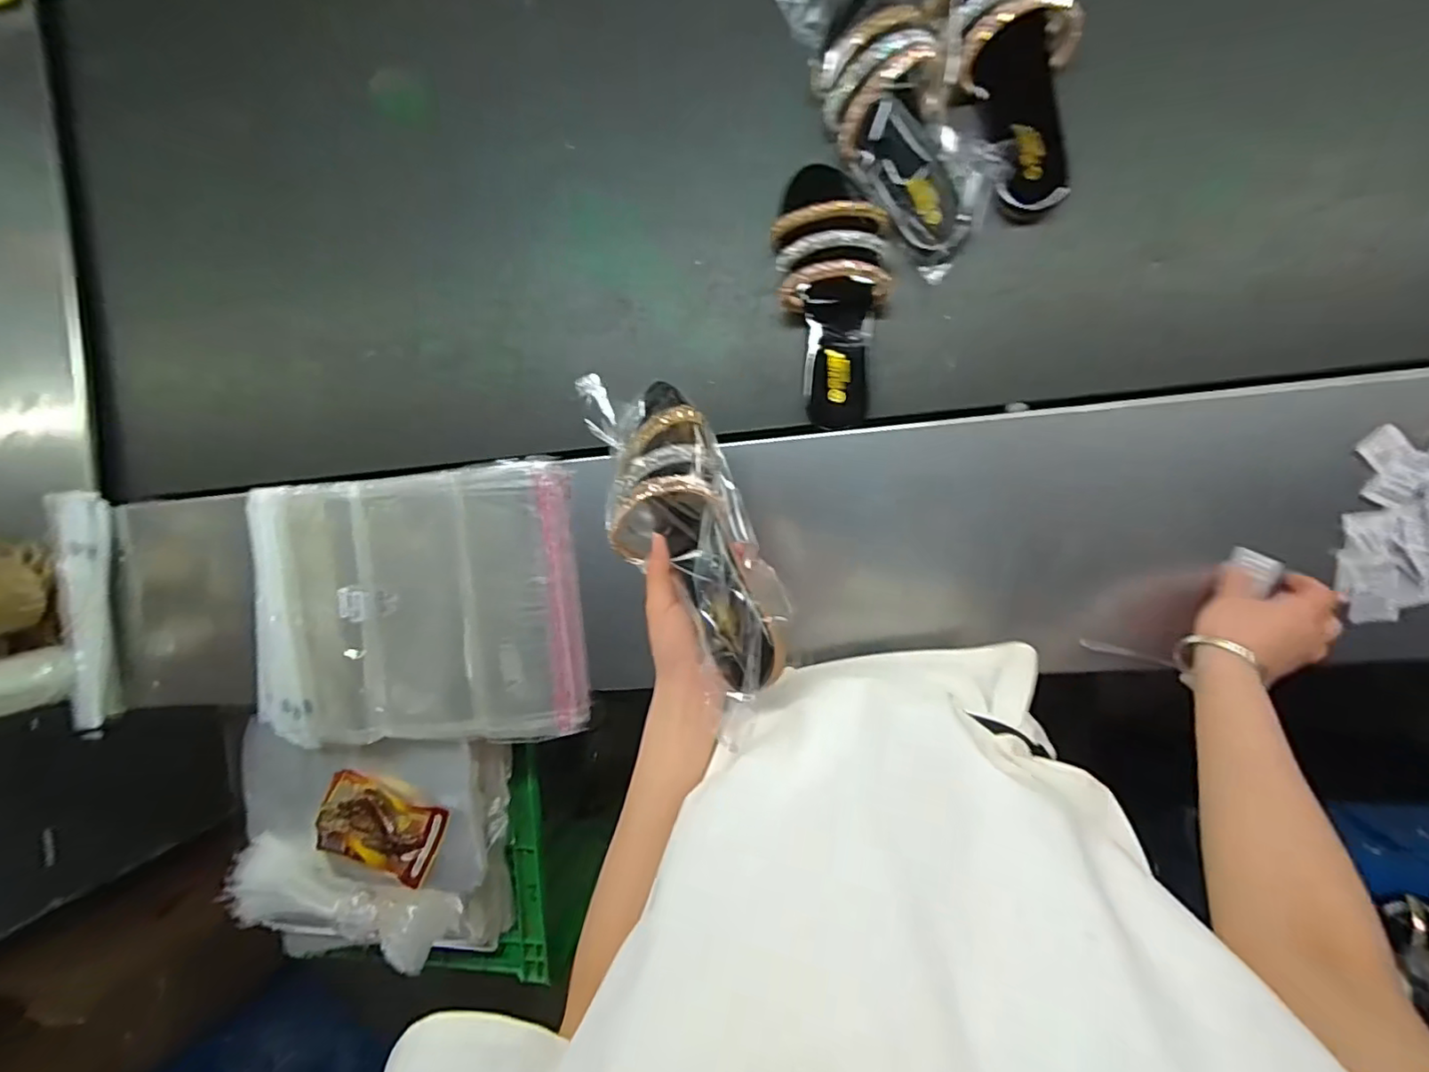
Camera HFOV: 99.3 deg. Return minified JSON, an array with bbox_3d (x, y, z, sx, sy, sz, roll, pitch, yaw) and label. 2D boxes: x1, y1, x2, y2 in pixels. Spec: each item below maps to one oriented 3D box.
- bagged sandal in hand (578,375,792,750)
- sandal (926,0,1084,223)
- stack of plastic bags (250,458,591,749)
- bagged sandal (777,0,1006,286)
[{"bbox_3d":[-0.016,0.006,0.432,0.095,0.088,0.254,-30,68,9],"label":"bagged sandal in hand"},{"bbox_3d":[0.254,-0.401,0.519,0.108,0.059,0.228,-8,92,9],"label":"sandal"},{"bbox_3d":[-0.320,0.079,0.635,0.369,0.032,0.283,-4,93,9],"label":"stack of plastic bags"},{"bbox_3d":[0.166,-0.389,0.550,0.132,0.093,0.295,-17,90,9],"label":"bagged sandal"}]

